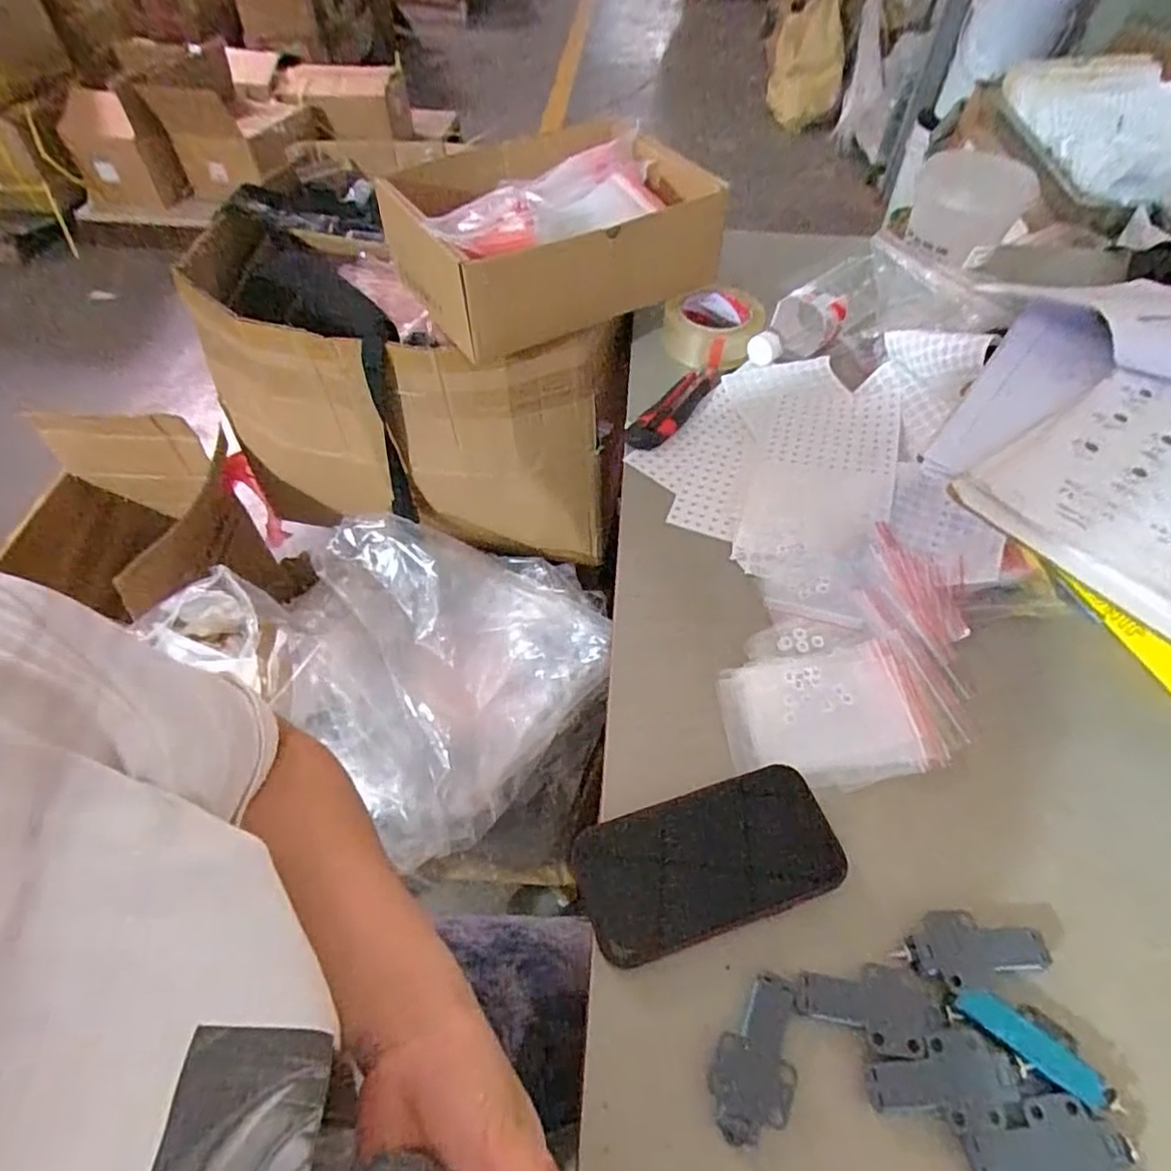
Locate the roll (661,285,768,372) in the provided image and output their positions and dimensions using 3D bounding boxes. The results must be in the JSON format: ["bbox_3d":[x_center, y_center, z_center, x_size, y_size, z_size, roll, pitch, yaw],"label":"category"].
[{"bbox_3d":[0.144,-0.298,0.746,0.105,0.056,0.105,0,54,0],"label":"roll"}]

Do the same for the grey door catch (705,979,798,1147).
[{"bbox_3d":[0.094,0.255,0.357,0.040,0.015,0.079,23,57,16],"label":"grey door catch"}]

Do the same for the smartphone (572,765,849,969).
[{"bbox_3d":[0.077,0.174,0.416,0.162,0.013,0.081,-14,55,-10],"label":"smartphone"}]

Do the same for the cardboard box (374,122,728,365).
[{"bbox_3d":[-0.016,-0.363,0.691,0.299,0.116,0.176,-20,55,-15],"label":"cardboard box"}]

